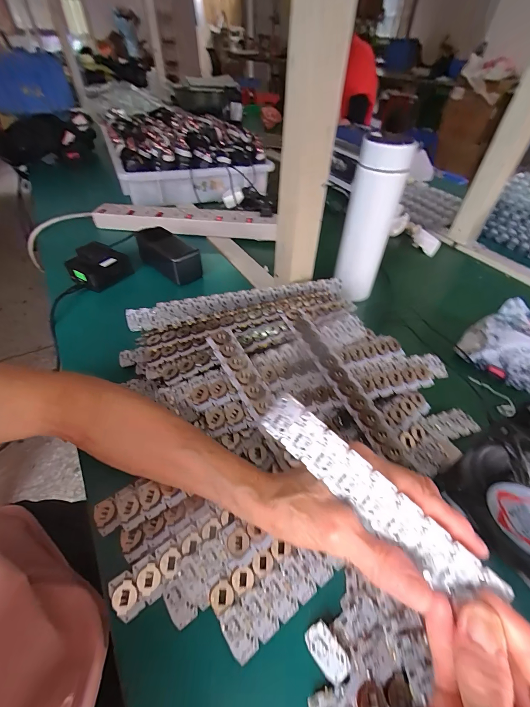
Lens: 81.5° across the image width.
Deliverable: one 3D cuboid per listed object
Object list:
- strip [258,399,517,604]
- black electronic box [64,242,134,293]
[{"bbox_3d":[0.063,0.087,0.190,0.154,0.029,0.004,40,11,15],"label":"strip"},{"bbox_3d":[-0.277,-0.150,0.512,0.065,0.044,0.084,25,51,21],"label":"black electronic box"}]

